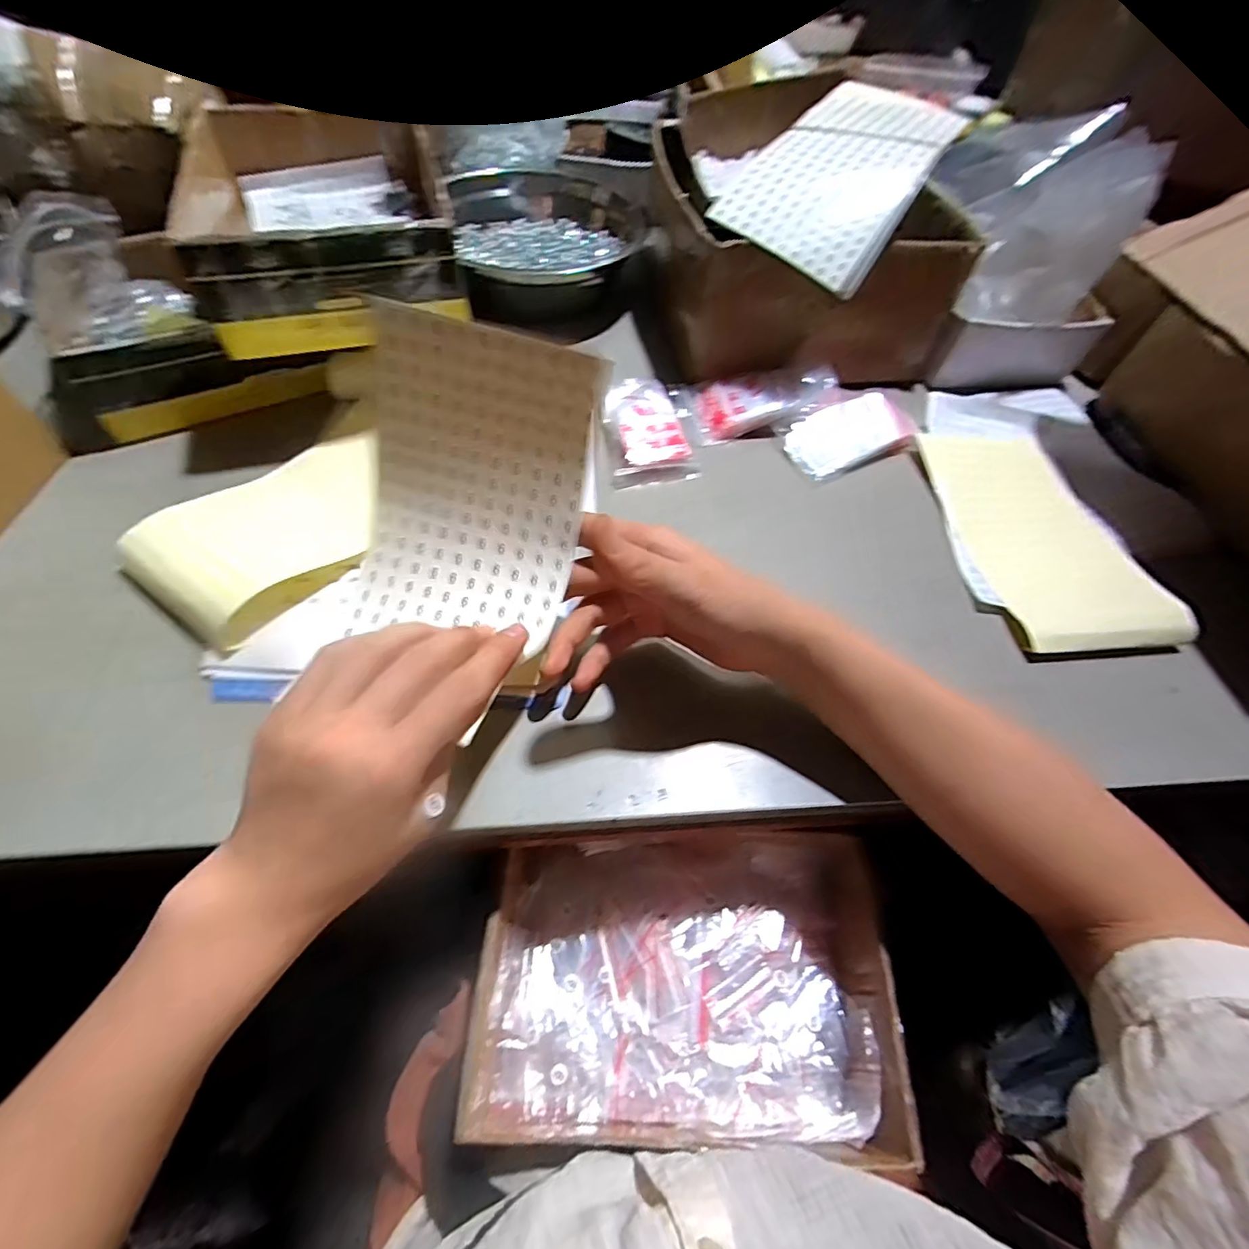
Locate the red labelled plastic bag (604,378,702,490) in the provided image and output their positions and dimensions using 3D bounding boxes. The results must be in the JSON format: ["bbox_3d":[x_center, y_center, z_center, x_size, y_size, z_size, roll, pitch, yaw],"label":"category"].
[{"bbox_3d":[0.022,-0.173,0.474,0.074,0.017,0.112,-6,73,-9],"label":"red labelled plastic bag"}]

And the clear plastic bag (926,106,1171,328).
[{"bbox_3d":[0.433,-0.457,0.588,0.111,0.145,0.259,1,57,-3],"label":"clear plastic bag"}]

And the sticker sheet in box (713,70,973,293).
[{"bbox_3d":[0.195,-0.400,0.468,0.133,0.027,0.245,35,77,11],"label":"sticker sheet in box"}]

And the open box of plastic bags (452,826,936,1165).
[{"bbox_3d":[0.041,0.229,0.356,0.268,0.066,0.181,4,56,-2],"label":"open box of plastic bags"}]

